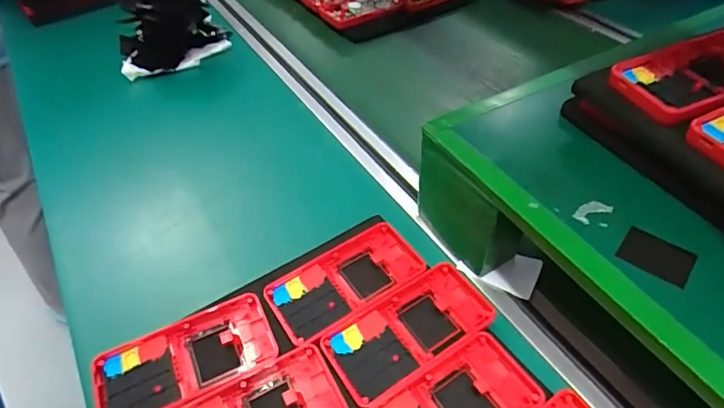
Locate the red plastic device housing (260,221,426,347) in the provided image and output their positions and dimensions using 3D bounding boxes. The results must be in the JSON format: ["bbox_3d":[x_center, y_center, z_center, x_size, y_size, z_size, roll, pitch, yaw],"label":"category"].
[{"bbox_3d":[-0.010,0.059,0.385,0.125,0.009,0.063,-27,52,-23],"label":"red plastic device housing"}]

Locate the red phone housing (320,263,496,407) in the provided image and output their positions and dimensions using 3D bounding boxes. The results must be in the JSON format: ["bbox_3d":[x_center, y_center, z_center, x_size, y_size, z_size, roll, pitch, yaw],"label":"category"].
[{"bbox_3d":[0.038,0.092,0.353,0.128,0.011,0.062,-26,52,-23],"label":"red phone housing"}]

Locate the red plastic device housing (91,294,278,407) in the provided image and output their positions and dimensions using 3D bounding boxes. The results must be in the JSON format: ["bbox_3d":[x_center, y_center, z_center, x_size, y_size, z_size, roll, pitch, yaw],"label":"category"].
[{"bbox_3d":[-0.125,0.115,0.344,0.123,0.019,0.063,-21,50,-19],"label":"red plastic device housing"}]

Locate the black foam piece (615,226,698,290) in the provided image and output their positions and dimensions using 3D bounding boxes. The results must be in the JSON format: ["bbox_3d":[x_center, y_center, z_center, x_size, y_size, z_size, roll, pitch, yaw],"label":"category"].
[{"bbox_3d":[0.181,0.031,0.292,0.039,0.004,0.031,31,54,26],"label":"black foam piece"}]

